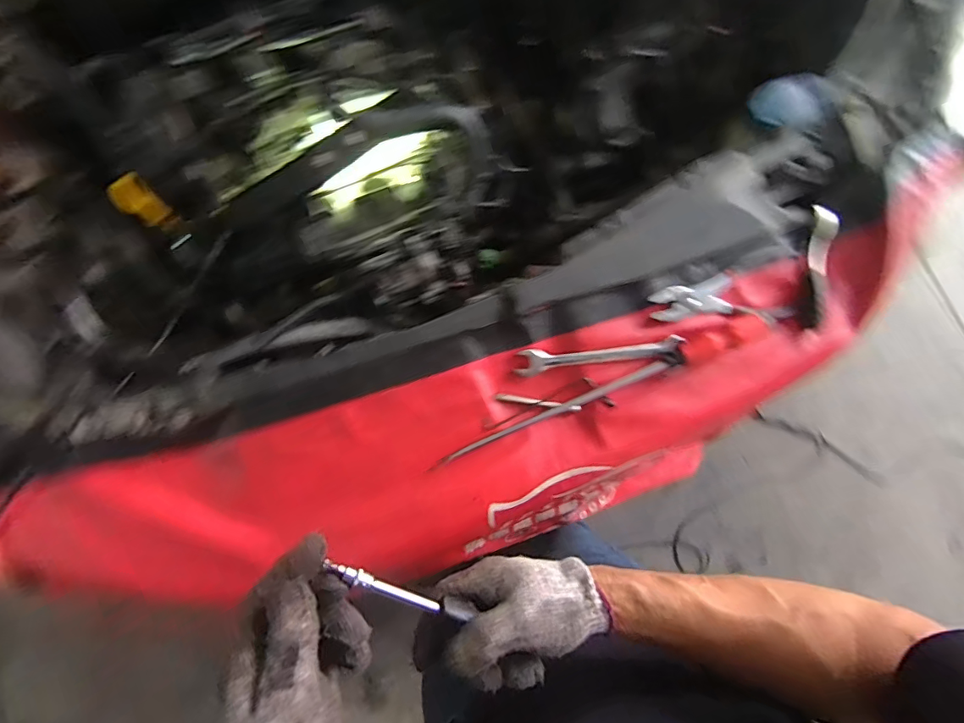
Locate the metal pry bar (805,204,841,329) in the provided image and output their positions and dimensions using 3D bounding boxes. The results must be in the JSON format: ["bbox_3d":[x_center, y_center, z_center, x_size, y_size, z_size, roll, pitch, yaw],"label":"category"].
[{"bbox_3d":[0.426,-0.118,0.596,0.028,0.011,0.152,4,91,3],"label":"metal pry bar"}]

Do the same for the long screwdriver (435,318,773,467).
[{"bbox_3d":[0.144,0.040,0.561,0.409,0.031,0.031,-24,74,1],"label":"long screwdriver"}]

